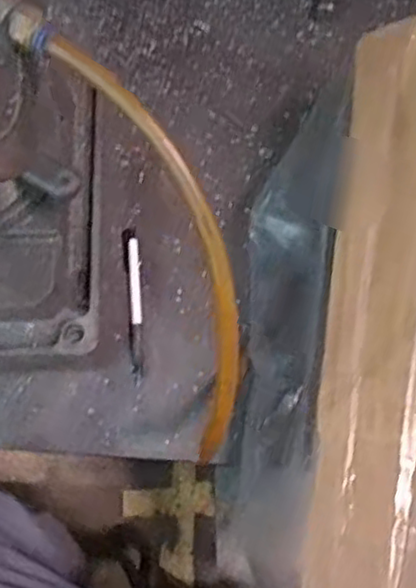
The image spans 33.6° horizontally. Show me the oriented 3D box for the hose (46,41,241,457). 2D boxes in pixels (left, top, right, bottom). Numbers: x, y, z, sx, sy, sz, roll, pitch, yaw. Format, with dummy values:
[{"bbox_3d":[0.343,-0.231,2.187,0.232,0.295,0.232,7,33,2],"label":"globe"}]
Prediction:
[{"bbox_3d":[-0.016,-0.017,0.340,0.043,0.025,0.225,-21,107,-6],"label":"hose"}]

